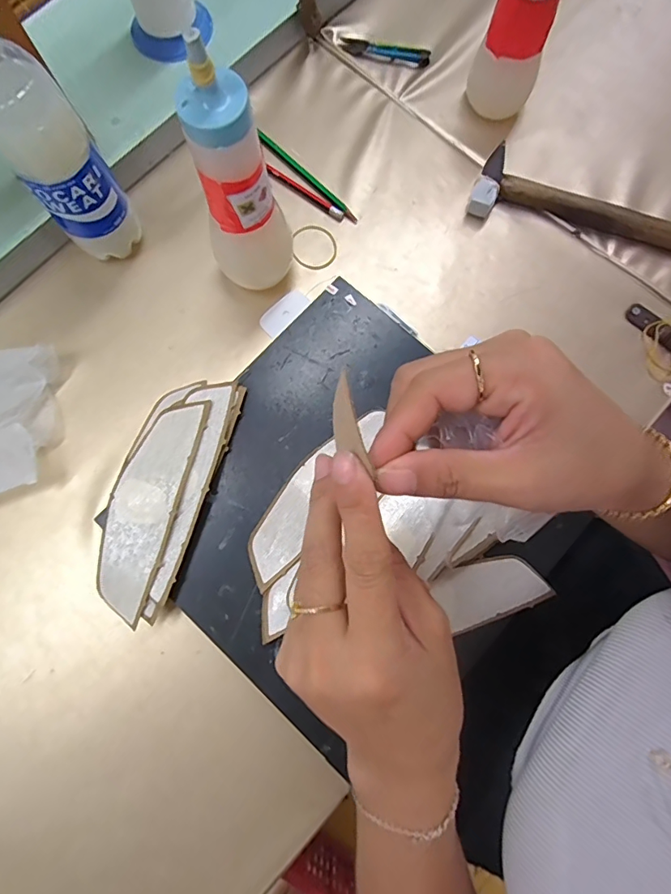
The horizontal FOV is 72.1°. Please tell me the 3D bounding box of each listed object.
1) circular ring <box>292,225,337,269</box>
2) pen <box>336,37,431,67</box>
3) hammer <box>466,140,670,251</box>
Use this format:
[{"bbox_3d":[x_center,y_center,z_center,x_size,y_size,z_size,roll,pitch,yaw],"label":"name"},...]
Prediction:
[{"bbox_3d":[-0.020,-0.197,0.454,0.042,0.004,0.046,0,80,-1],"label":"circular ring"},{"bbox_3d":[0.052,-0.429,0.498,0.099,0.007,0.020,10,80,1],"label":"pen"},{"bbox_3d":[0.260,-0.233,0.449,0.249,0.029,0.070,16,80,2],"label":"hammer"}]

